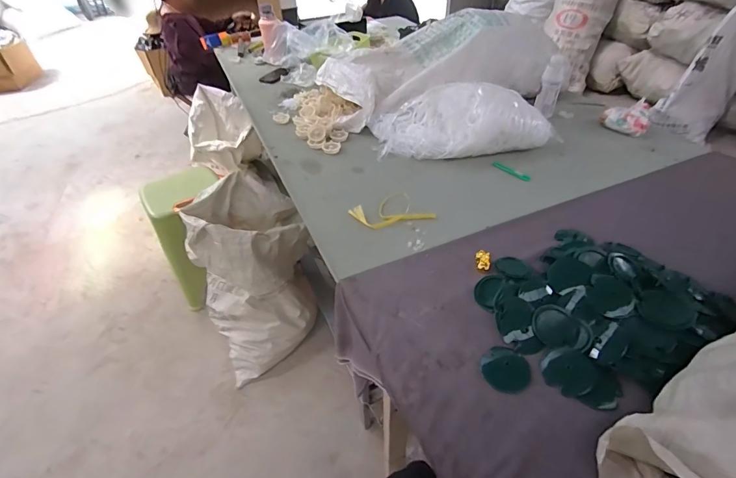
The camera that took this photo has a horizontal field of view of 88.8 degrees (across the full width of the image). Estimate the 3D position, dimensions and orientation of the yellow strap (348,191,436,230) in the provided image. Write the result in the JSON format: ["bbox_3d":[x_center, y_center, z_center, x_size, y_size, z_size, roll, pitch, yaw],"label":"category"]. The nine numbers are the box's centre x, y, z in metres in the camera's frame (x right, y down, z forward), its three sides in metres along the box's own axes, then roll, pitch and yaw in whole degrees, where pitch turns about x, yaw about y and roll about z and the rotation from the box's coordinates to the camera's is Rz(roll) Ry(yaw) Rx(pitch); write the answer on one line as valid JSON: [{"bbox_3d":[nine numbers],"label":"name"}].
[{"bbox_3d":[0.049,-0.057,0.838,0.149,0.008,0.116,-21,45,-17],"label":"yellow strap"}]

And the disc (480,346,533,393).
[{"bbox_3d":[0.219,0.208,0.597,0.072,0.006,0.072,-2,43,2],"label":"disc"}]

